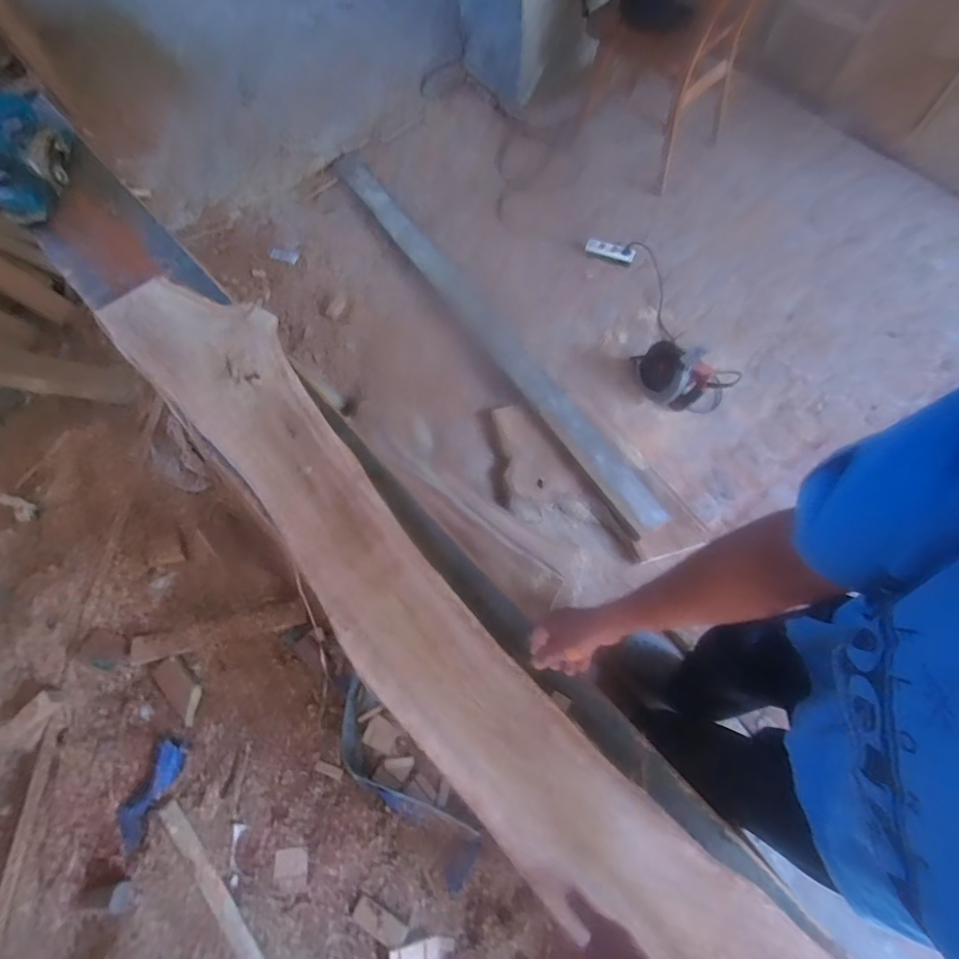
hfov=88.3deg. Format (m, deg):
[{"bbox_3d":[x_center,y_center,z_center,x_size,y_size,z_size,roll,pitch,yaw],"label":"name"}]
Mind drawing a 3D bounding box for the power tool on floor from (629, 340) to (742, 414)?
[{"bbox_3d":[0.625,-0.323,1.542,0.312,0.153,0.174,30,67,14],"label":"power tool on floor"}]

